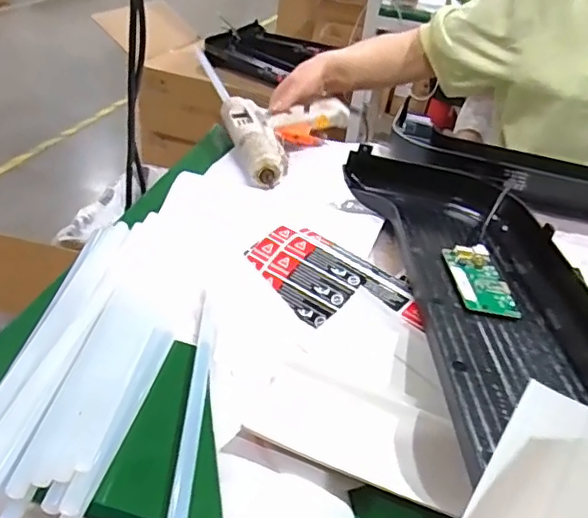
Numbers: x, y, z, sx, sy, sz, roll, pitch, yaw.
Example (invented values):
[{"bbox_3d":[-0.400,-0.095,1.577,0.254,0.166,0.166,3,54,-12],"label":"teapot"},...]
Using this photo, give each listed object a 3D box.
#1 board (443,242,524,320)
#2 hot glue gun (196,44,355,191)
[{"bbox_3d":[0.166,0.018,0.525,0.053,0.008,0.097,5,33,-3],"label":"board"},{"bbox_3d":[-0.017,-0.190,0.795,0.174,0.049,0.296,-6,35,-20],"label":"hot glue gun"}]

